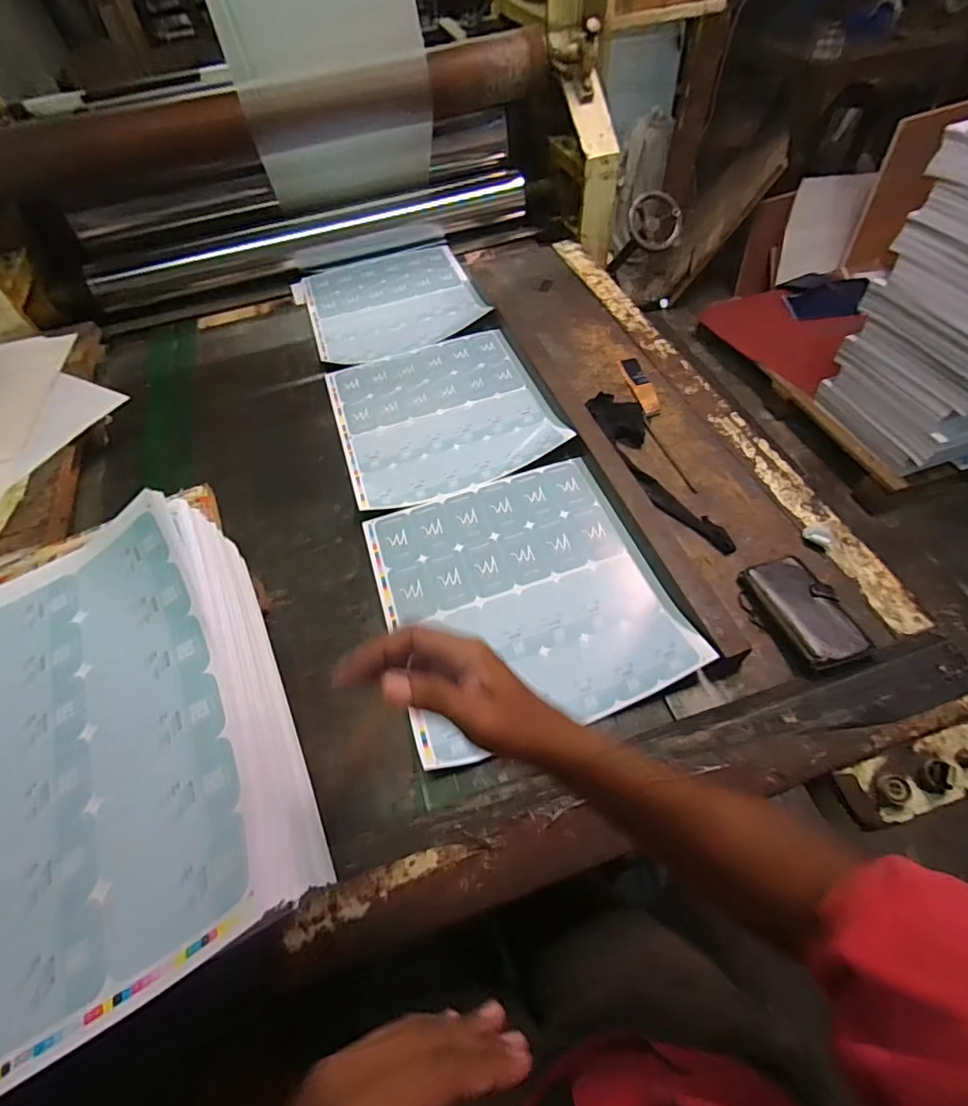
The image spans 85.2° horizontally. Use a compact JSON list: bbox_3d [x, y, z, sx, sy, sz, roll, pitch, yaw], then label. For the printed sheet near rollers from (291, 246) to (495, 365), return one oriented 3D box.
[{"bbox_3d":[-0.208,-0.564,1.164,0.366,0.007,0.387,-22,57,-9],"label":"printed sheet near rollers"}]

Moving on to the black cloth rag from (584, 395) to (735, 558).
[{"bbox_3d":[0.258,-0.139,0.815,0.092,0.032,0.354,-16,56,-5],"label":"black cloth rag"}]

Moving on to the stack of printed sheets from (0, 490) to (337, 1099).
[{"bbox_3d":[-0.370,0.191,0.404,0.404,0.114,0.373,-25,57,-11],"label":"stack of printed sheets"}]

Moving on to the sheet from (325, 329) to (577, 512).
[{"bbox_3d":[-0.080,-0.253,0.936,0.353,0.020,0.382,-18,56,-7],"label":"sheet"}]

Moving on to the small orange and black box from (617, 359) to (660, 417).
[{"bbox_3d":[0.281,-0.302,0.945,0.038,0.009,0.167,-10,56,-1],"label":"small orange and black box"}]

